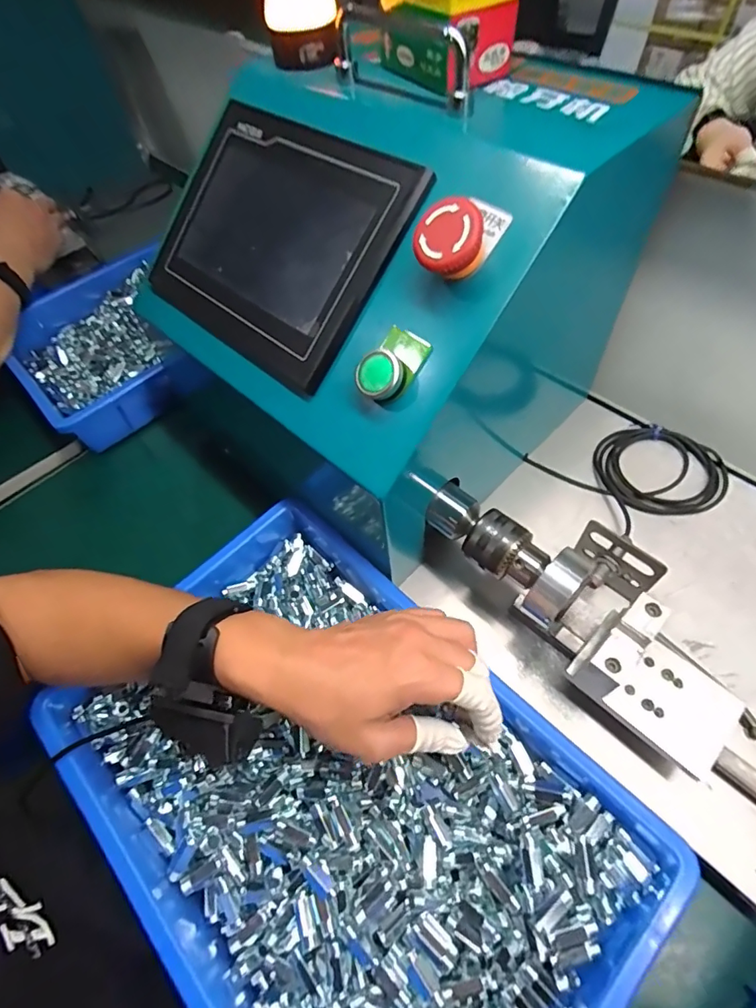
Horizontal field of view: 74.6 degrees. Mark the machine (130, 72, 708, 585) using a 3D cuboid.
[{"bbox_3d":[0.004,-0.166,0.423,0.285,0.279,0.296,38,68,24],"label":"machine"}]

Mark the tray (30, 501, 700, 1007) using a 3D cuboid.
[{"bbox_3d":[-0.035,0.183,0.327,0.250,0.052,0.363,-40,64,-19],"label":"tray"}]

